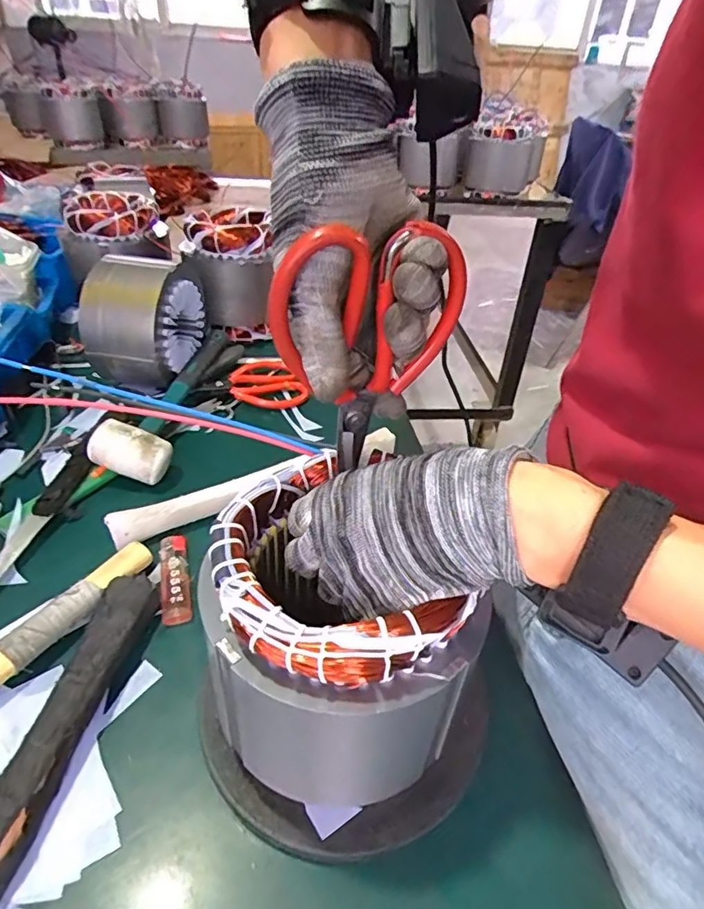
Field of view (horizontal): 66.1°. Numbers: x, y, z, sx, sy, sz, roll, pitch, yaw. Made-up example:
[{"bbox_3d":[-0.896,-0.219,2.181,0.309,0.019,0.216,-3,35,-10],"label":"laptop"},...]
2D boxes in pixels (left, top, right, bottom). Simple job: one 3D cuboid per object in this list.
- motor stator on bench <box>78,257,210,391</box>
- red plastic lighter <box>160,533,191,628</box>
[{"bbox_3d":[-0.257,-0.170,0.680,0.107,0.140,0.148,6,37,4],"label":"motor stator on bench"},{"bbox_3d":[-0.151,0.103,0.459,0.023,0.010,0.088,-10,42,-14],"label":"red plastic lighter"}]

